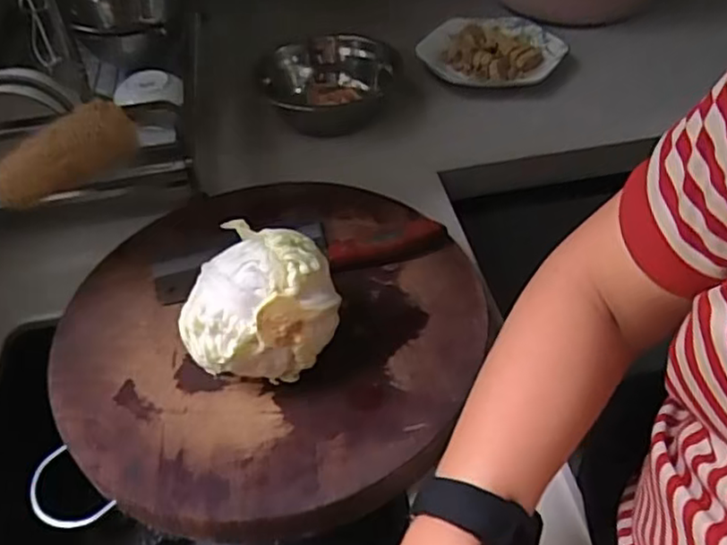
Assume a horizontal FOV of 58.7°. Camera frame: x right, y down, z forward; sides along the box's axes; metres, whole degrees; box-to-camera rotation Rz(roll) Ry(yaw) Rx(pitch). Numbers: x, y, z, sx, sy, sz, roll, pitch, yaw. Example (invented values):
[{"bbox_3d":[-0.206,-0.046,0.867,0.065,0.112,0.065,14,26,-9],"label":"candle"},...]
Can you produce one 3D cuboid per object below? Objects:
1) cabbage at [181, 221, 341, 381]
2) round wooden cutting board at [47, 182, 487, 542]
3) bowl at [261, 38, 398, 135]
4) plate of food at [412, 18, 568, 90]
[{"bbox_3d":[-0.082,0.033,0.497,0.100,0.110,0.109,-3,45,3],"label":"cabbage"},{"bbox_3d":[-0.080,0.046,0.572,0.350,0.033,0.355,-3,45,3],"label":"round wooden cutting board"},{"bbox_3d":[-0.045,-0.247,0.855,0.170,0.063,0.192,5,46,10],"label":"bowl"},{"bbox_3d":[0.180,-0.318,0.921,0.197,0.031,0.176,-11,45,-6],"label":"plate of food"}]

